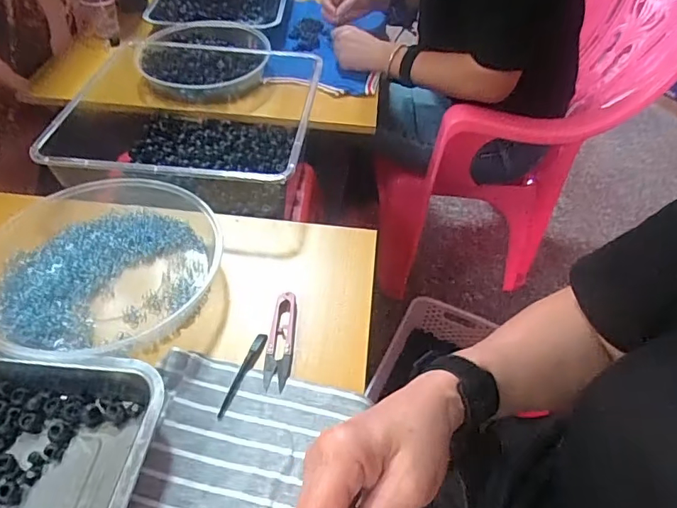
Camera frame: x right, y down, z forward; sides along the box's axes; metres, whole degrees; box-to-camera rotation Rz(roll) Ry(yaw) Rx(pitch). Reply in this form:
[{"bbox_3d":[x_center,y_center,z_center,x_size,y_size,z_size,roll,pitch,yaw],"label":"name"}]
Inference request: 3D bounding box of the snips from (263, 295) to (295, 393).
[{"bbox_3d":[-0.054,0.079,0.461,0.024,0.010,0.098,4,47,-1],"label":"snips"}]

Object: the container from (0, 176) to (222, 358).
[{"bbox_3d":[-0.244,0.003,0.500,0.222,0.038,0.227,2,47,-2],"label":"container"}]

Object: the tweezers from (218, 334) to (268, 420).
[{"bbox_3d":[-0.085,0.105,0.439,0.014,0.004,0.088,14,48,9],"label":"tweezers"}]

